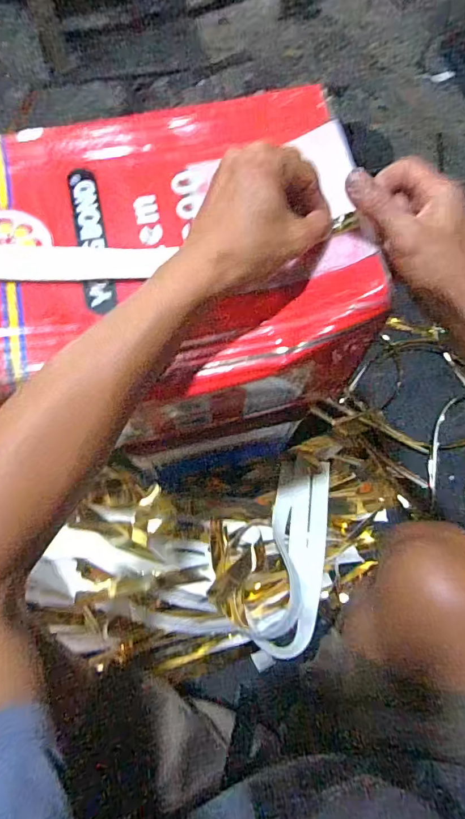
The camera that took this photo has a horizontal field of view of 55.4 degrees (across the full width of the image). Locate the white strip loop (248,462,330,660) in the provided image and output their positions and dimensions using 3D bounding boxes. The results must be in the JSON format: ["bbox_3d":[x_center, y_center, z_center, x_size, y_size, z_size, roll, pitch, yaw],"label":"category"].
[{"bbox_3d":[0.096,0.226,0.692,0.092,0.071,0.316,14,72,3],"label":"white strip loop"}]

